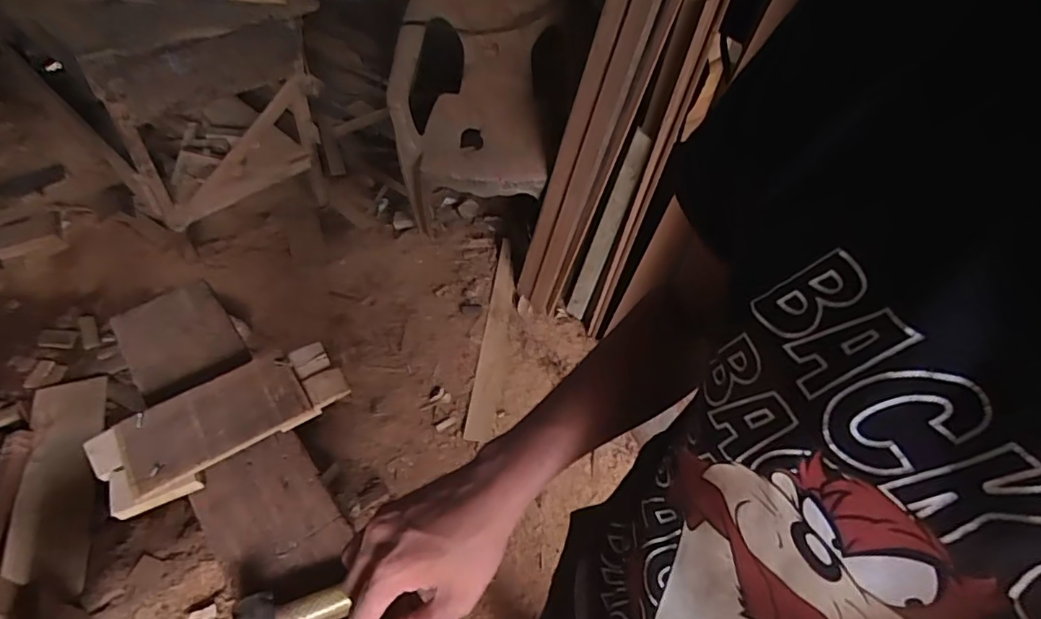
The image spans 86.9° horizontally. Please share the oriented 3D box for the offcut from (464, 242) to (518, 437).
[{"bbox_3d":[-0.068,0.078,1.742,0.089,0.032,0.712,12,58,-5],"label":"offcut"}]

